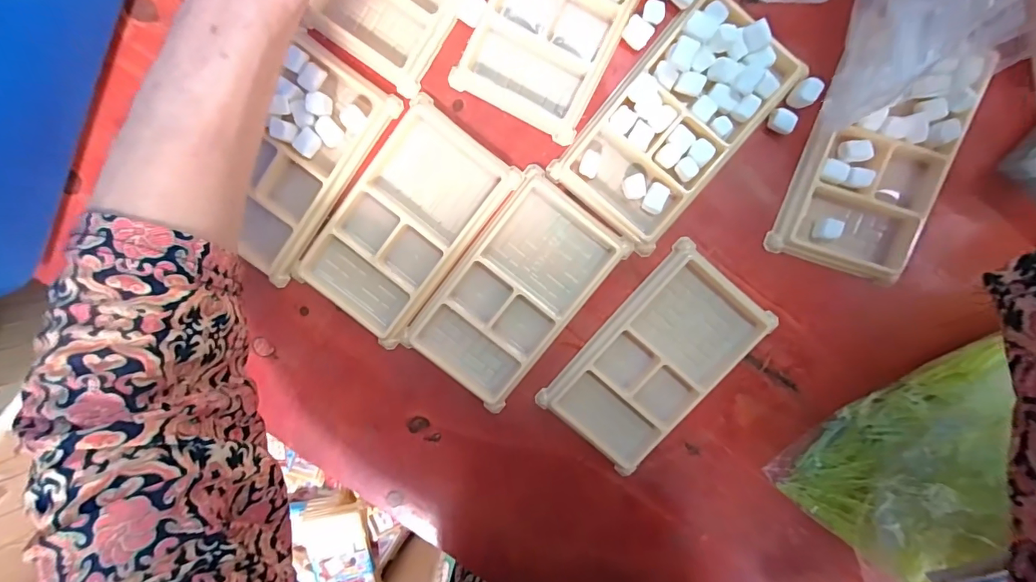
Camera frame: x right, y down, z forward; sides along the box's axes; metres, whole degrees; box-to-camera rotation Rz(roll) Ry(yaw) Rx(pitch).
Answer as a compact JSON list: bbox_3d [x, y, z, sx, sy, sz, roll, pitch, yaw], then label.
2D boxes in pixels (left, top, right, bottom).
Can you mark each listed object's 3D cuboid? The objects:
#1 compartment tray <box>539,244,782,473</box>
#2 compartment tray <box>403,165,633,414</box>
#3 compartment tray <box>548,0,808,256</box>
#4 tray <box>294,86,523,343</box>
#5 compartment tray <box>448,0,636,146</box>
[{"bbox_3d":[0.086,0.045,0.286,0.076,0.012,0.133,40,99,-4],"label":"compartment tray"},{"bbox_3d":[-0.002,0.002,0.284,0.076,0.015,0.135,39,99,-4],"label":"compartment tray"},{"bbox_3d":[0.091,-0.095,0.261,0.073,0.018,0.130,41,99,-4],"label":"compartment tray"},{"bbox_3d":[-0.067,-0.039,0.279,0.079,0.012,0.134,37,99,-4],"label":"tray"},{"bbox_3d":[0.025,-0.161,0.254,0.074,0.010,0.129,27,100,-2],"label":"compartment tray"}]

